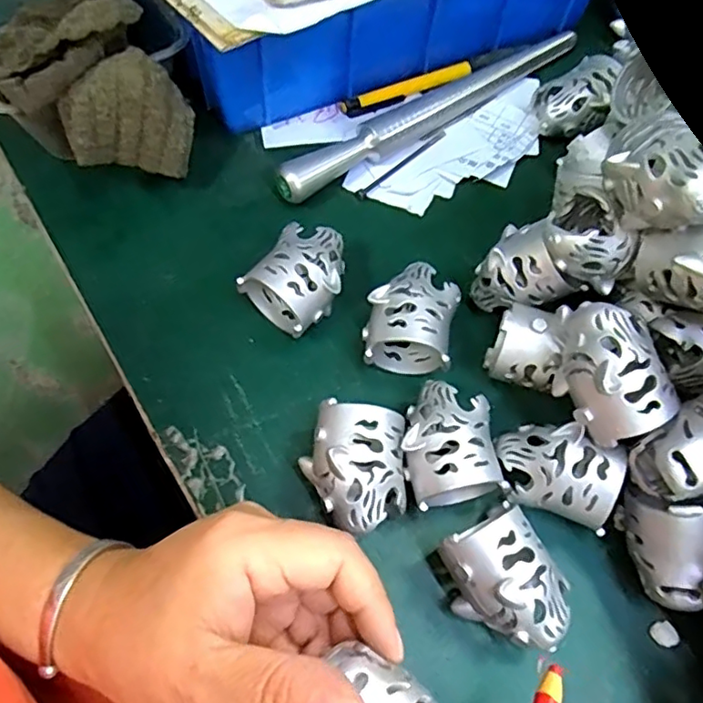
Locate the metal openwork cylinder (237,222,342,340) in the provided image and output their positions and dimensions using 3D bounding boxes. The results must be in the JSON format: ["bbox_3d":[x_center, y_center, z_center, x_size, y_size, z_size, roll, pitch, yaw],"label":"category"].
[{"bbox_3d":[-0.024,-0.037,0.296,0.040,0.035,0.050,40,69,15],"label":"metal openwork cylinder"}]

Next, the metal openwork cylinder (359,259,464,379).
[{"bbox_3d":[0.029,-0.016,0.290,0.041,0.037,0.046,13,64,3],"label":"metal openwork cylinder"}]

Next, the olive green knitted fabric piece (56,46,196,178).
[{"bbox_3d":[-0.112,-0.122,0.299,0.063,0.055,0.012,-1,26,-27],"label":"olive green knitted fabric piece"}]

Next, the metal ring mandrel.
[{"bbox_3d":[0.053,-0.150,0.362,0.230,0.020,0.019,-34,71,-18],"label":"metal ring mandrel"}]

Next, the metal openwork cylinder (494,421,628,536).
[{"bbox_3d":[0.089,0.055,0.261,0.049,0.041,0.034,21,65,7],"label":"metal openwork cylinder"}]

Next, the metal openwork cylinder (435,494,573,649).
[{"bbox_3d":[0.062,0.097,0.241,0.040,0.040,0.053,-31,70,-17],"label":"metal openwork cylinder"}]

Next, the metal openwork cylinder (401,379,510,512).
[{"bbox_3d":[0.042,0.041,0.265,0.040,0.038,0.050,-7,65,-6],"label":"metal openwork cylinder"}]

